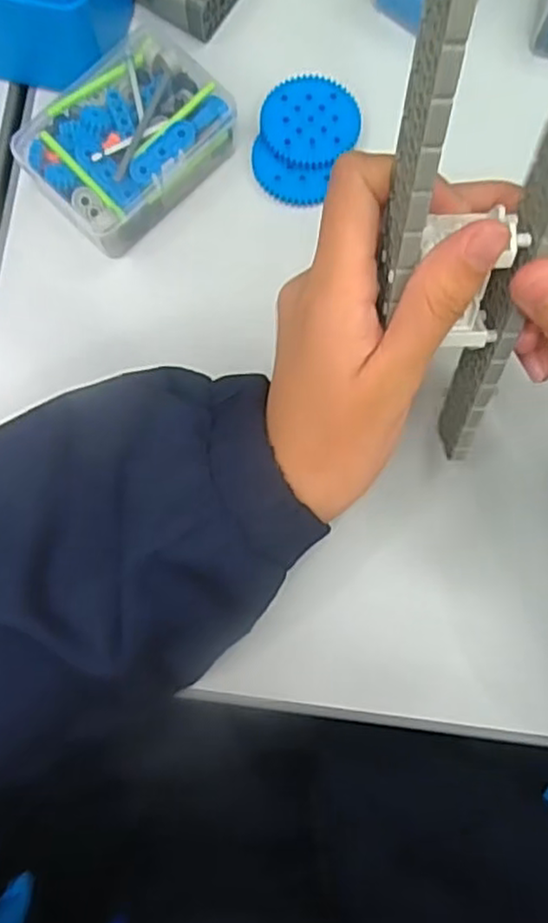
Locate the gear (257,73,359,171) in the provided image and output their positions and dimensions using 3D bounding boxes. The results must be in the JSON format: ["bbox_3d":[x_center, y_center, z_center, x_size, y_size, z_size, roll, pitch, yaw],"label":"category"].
[{"bbox_3d":[0.018,-0.175,0.345,0.049,0.004,0.049,0,84,1],"label":"gear"}]

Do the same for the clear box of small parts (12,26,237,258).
[{"bbox_3d":[-0.072,-0.156,0.334,0.069,0.034,0.093,43,82,6],"label":"clear box of small parts"}]

